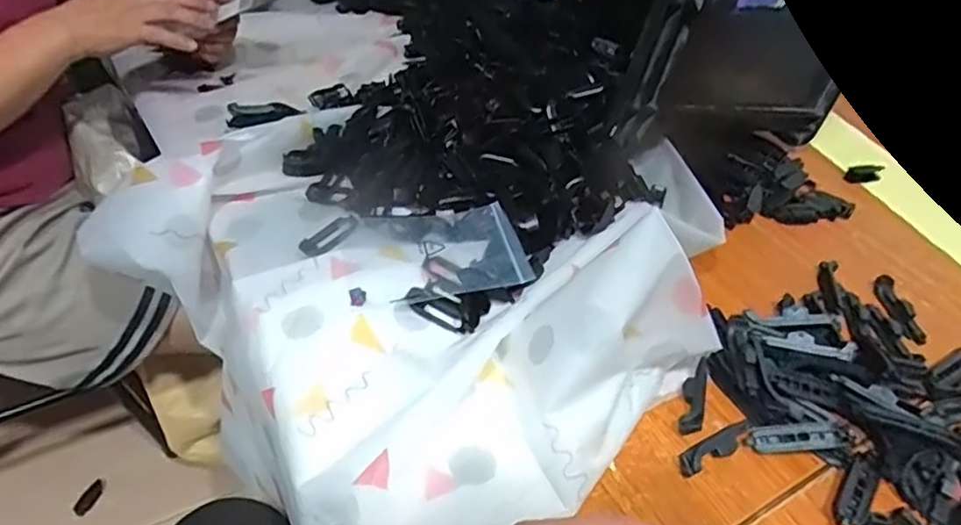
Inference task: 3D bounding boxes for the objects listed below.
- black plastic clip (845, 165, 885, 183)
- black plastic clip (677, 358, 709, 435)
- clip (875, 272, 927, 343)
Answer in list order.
[{"bbox_3d":[0.467,-0.106,0.780,0.049,0.016,0.015,-4,44,-12],"label":"black plastic clip"},{"bbox_3d":[0.167,0.103,0.503,0.018,0.011,0.072,17,44,10],"label":"black plastic clip"},{"bbox_3d":[0.393,0.043,0.601,0.023,0.011,0.075,3,43,-4],"label":"clip"}]

